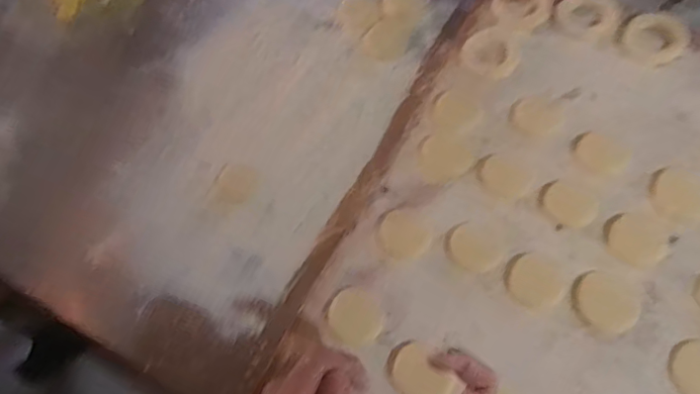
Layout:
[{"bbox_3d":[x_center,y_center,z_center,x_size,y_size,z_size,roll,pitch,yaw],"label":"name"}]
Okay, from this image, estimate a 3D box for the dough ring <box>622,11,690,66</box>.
[{"bbox_3d":[0.345,-0.180,0.631,0.064,0.011,0.073,27,71,13],"label":"dough ring"}]

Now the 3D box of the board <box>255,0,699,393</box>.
[{"bbox_3d":[0.233,0.045,0.544,0.425,0.029,0.599,29,71,14],"label":"board"}]

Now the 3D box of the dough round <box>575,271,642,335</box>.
[{"bbox_3d":[0.237,0.097,0.515,0.055,0.004,0.052,-1,67,2],"label":"dough round"}]

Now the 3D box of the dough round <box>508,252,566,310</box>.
[{"bbox_3d":[0.175,0.079,0.525,0.047,0.004,0.052,31,72,14],"label":"dough round"}]

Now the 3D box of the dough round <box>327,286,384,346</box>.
[{"bbox_3d":[0.006,0.113,0.527,0.051,0.004,0.052,-1,67,2],"label":"dough round"}]

